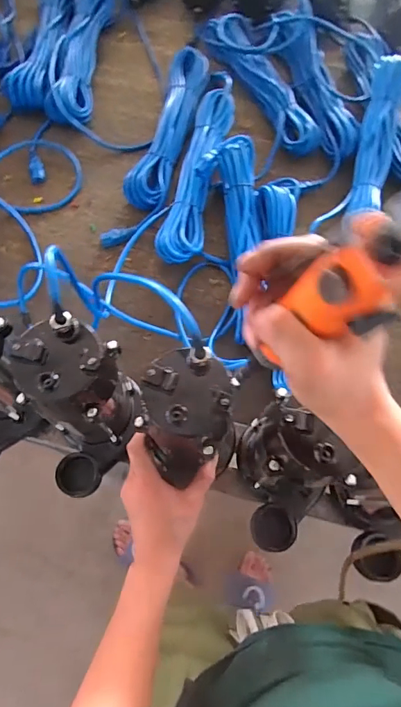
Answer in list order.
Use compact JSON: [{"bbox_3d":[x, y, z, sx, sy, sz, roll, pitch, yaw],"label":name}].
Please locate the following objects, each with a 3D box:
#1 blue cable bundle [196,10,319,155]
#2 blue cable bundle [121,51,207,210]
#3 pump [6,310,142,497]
[{"bbox_3d":[0.107,-0.525,0.822,0.100,0.049,0.399,-24,72,-9],"label":"blue cable bundle"},{"bbox_3d":[-0.060,-0.409,0.780,0.077,0.048,0.368,13,70,4],"label":"blue cable bundle"},{"bbox_3d":[-0.133,0.075,0.478,0.090,0.227,0.154,5,70,1],"label":"pump"}]

